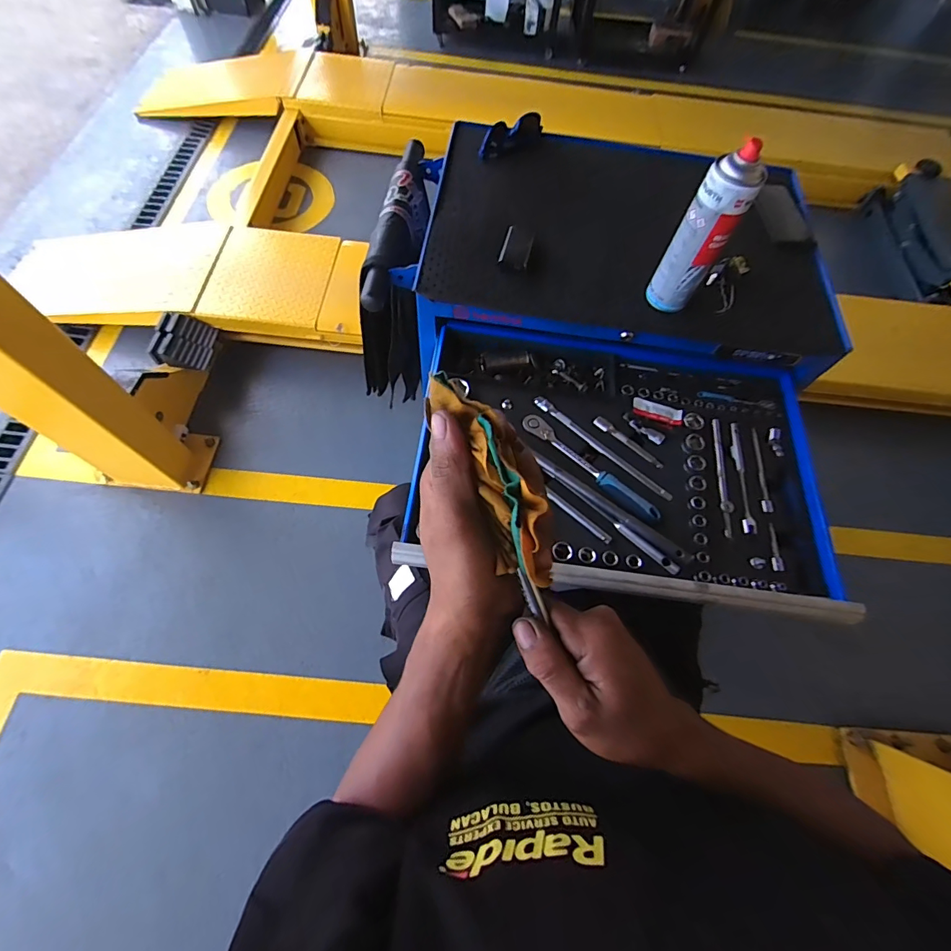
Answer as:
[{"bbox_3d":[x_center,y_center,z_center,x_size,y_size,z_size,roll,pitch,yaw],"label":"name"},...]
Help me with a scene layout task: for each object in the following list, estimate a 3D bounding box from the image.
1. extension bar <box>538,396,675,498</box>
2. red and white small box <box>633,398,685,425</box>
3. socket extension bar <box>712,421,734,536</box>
[{"bbox_3d":[0.192,-0.043,0.668,0.246,0.020,0.017,40,69,14],"label":"extension bar"},{"bbox_3d":[0.288,-0.101,0.685,0.078,0.006,0.031,14,65,3],"label":"red and white small box"},{"bbox_3d":[0.368,0.000,0.650,0.017,0.011,0.186,6,65,-1],"label":"socket extension bar"}]

